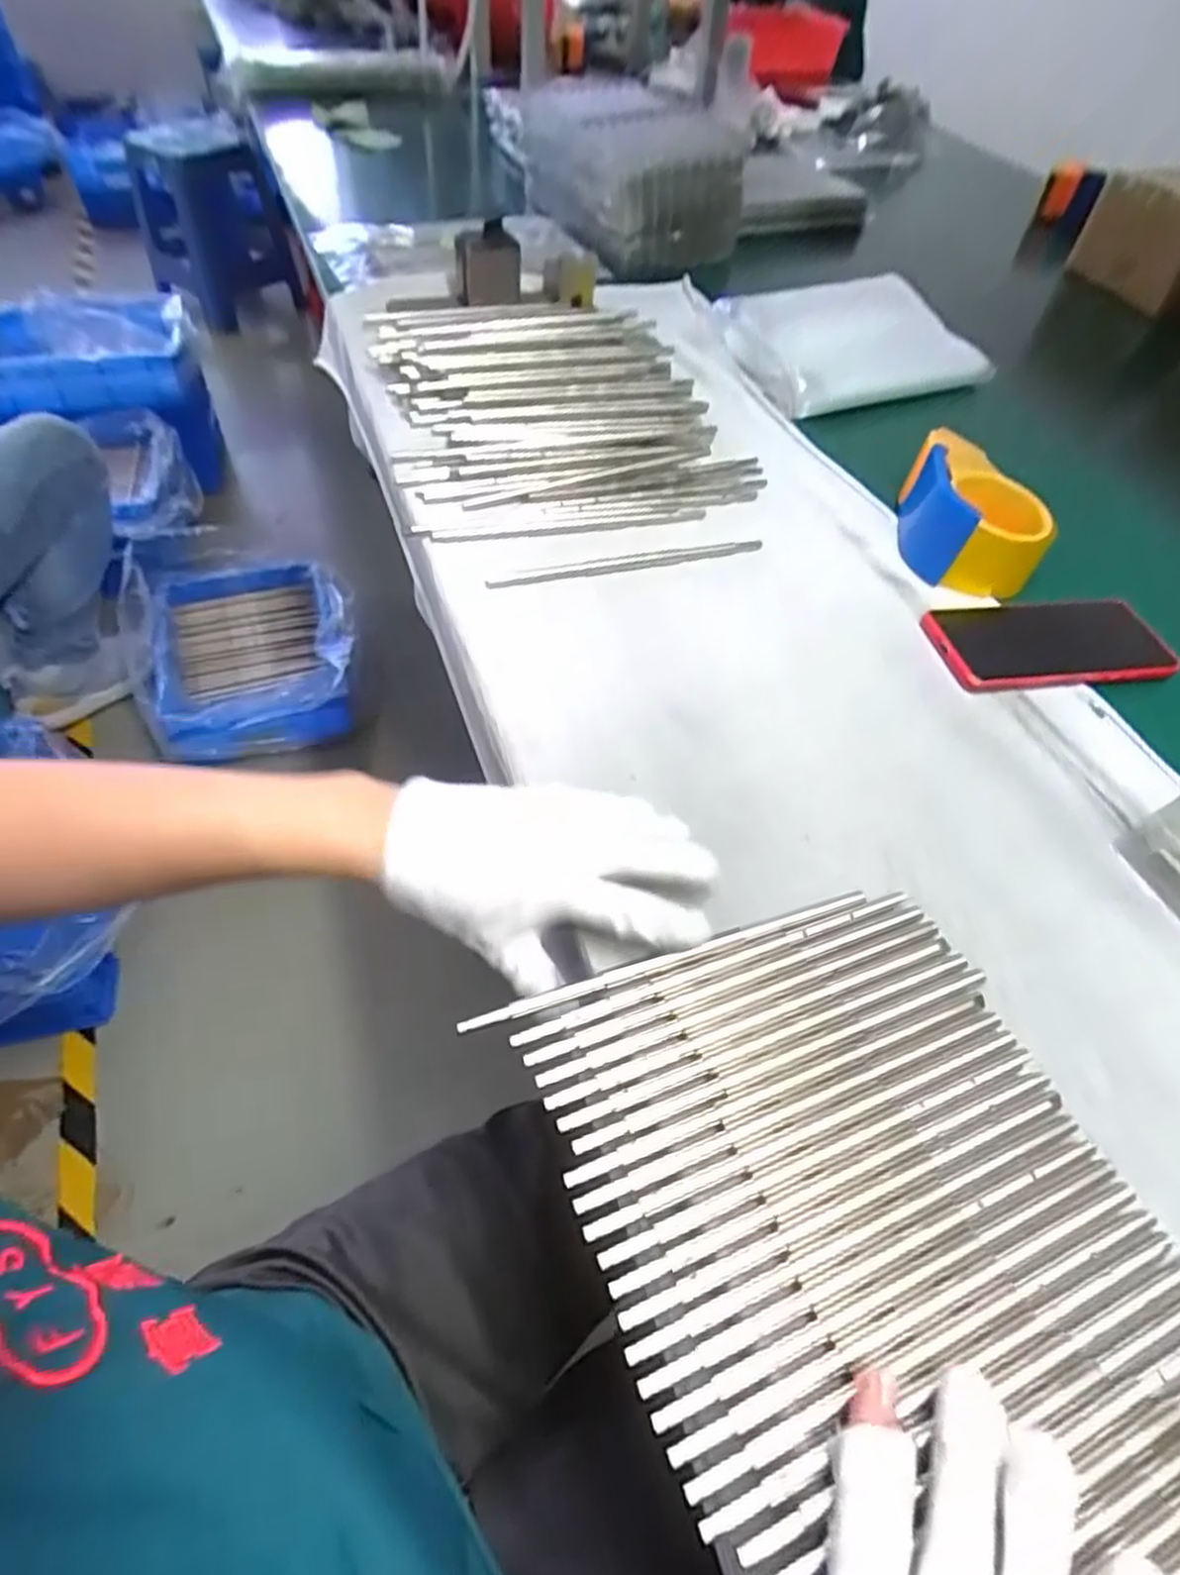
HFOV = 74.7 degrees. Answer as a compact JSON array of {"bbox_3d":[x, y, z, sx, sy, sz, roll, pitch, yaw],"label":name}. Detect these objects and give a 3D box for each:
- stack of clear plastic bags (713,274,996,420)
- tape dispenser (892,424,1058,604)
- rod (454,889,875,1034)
[{"bbox_3d":[0.270,-0.446,0.778,0.248,0.065,0.157,-16,55,-16],"label":"stack of clear plastic bags"},{"bbox_3d":[0.296,-0.209,0.595,0.095,0.064,0.120,13,52,6],"label":"tape dispenser"},{"bbox_3d":[0.042,0.082,0.372,0.211,0.006,0.008,-14,54,-16],"label":"rod"}]

